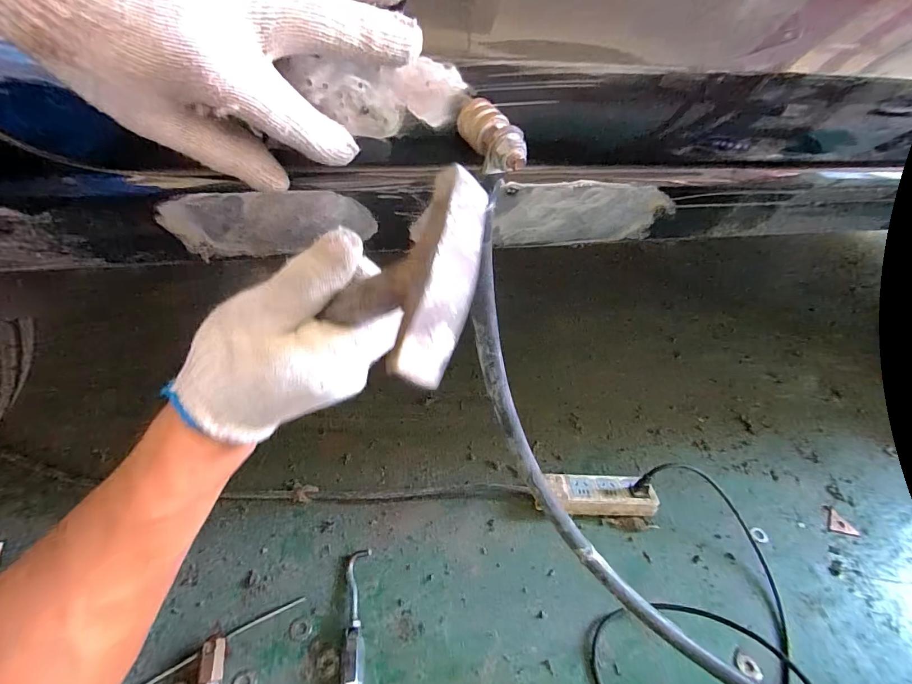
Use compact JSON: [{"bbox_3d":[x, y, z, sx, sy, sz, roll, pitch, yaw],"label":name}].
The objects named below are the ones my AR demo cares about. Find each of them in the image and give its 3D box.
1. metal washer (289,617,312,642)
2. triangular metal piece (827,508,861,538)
[{"bbox_3d":[-0.186,0.343,0.480,0.026,0.004,0.024,3,41,-2],"label":"metal washer"},{"bbox_3d":[0.592,0.283,0.624,0.038,0.004,0.045,-7,43,-13],"label":"triangular metal piece"}]

